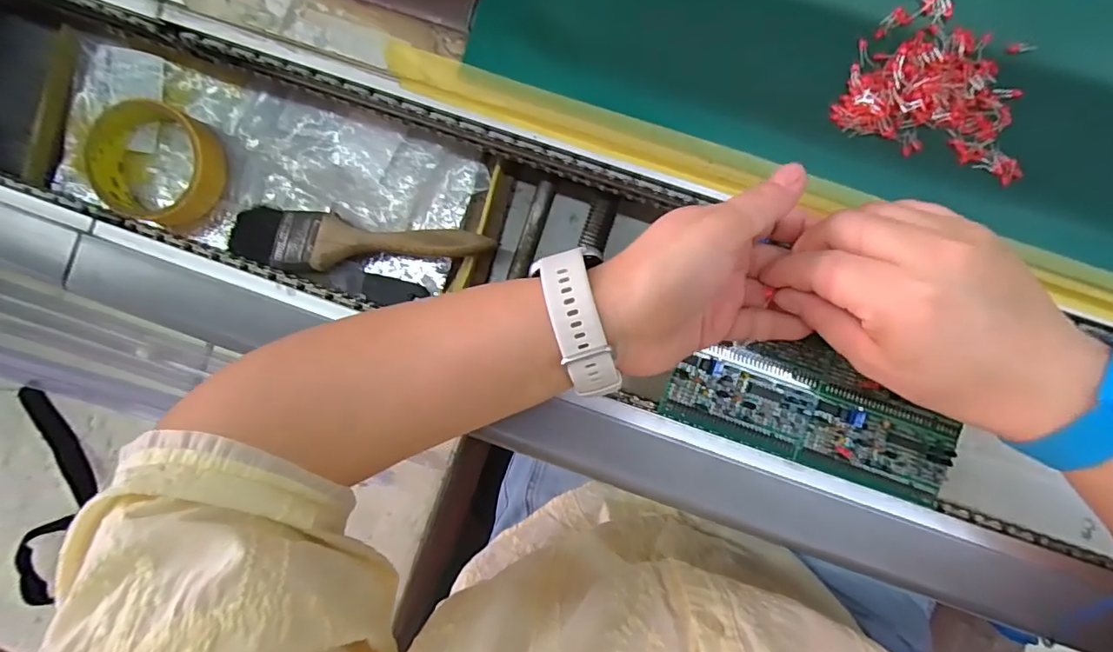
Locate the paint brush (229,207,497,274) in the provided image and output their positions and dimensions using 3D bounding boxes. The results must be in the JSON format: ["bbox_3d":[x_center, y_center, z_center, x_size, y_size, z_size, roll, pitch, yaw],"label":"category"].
[{"bbox_3d":[-0.150,-0.059,0.384,0.199,0.014,0.051,8,63,9],"label":"paint brush"}]

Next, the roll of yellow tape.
[{"bbox_3d":[-0.307,-0.124,0.403,0.089,0.031,0.086,0,91,2],"label":"roll of yellow tape"}]

